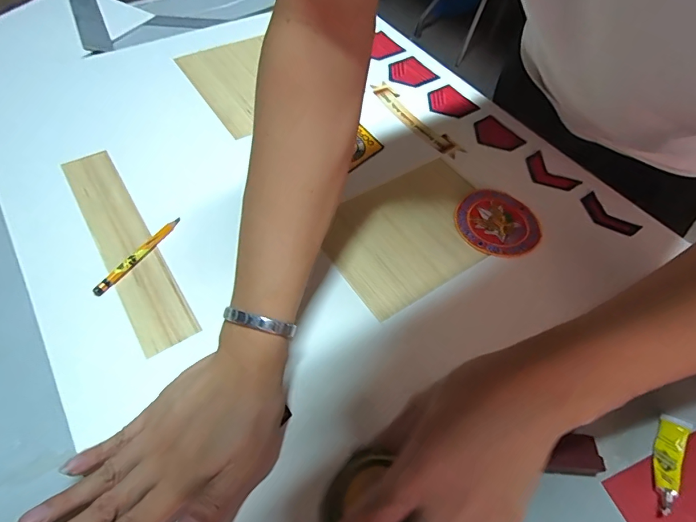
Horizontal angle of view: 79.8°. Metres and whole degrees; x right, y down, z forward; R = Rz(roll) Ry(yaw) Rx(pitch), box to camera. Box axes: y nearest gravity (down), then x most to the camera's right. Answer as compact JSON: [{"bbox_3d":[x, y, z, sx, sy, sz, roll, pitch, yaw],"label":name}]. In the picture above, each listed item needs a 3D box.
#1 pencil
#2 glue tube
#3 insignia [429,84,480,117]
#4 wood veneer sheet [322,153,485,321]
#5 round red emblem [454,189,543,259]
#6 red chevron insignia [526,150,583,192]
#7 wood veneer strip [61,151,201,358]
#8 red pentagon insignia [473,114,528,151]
[{"bbox_3d":[-0.199,-0.006,0.398,0.007,0.013,0.102,27,57,16],"label":"pencil"},{"bbox_3d":[0.246,0.154,0.320,0.020,0.012,0.078,32,58,19],"label":"glue tube"},{"bbox_3d":[0.139,-0.219,0.570,0.062,0.005,0.062,-22,58,-18],"label":"insignia"},{"bbox_3d":[0.068,-0.033,0.442,0.194,0.010,0.137,-27,60,-24],"label":"wood veneer sheet"},{"bbox_3d":[0.160,-0.040,0.448,0.083,0.005,0.089,-9,57,-4],"label":"round red emblem"},{"bbox_3d":[0.237,-0.107,0.496,0.037,0.008,0.070,-23,58,-19],"label":"red chevron insignia"},{"bbox_3d":[-0.222,-0.021,0.411,0.048,0.007,0.260,-25,61,-27],"label":"wood veneer strip"},{"bbox_3d":[0.192,-0.162,0.533,0.064,0.005,0.053,35,59,20],"label":"red pentagon insignia"}]

